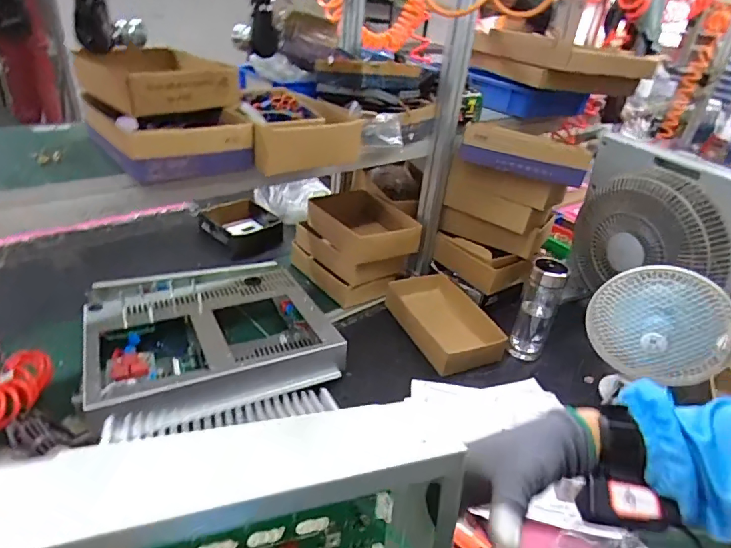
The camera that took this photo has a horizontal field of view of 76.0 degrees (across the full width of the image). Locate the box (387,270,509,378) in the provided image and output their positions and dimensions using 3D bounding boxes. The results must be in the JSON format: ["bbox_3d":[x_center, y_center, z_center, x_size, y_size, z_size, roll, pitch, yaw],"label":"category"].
[{"bbox_3d":[0.178,0.100,1.035,0.164,0.066,0.261,-10,36,-25],"label":"box"}]

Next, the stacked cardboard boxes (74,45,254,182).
[{"bbox_3d":[-0.311,-0.259,0.724,0.195,0.121,0.302,-16,39,-32],"label":"stacked cardboard boxes"}]

